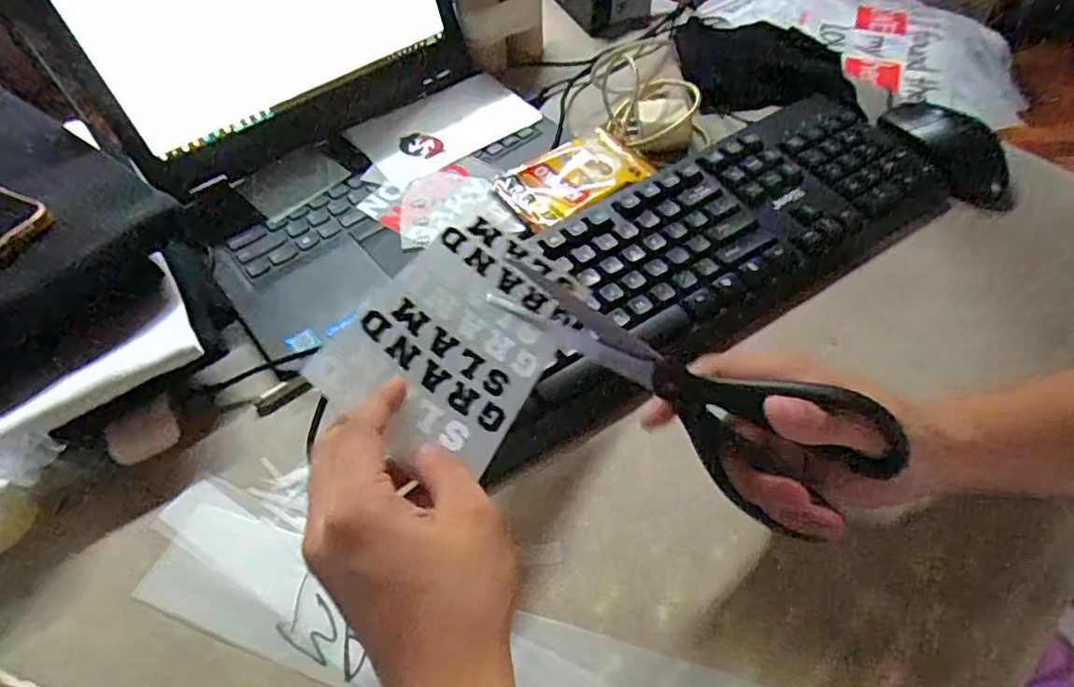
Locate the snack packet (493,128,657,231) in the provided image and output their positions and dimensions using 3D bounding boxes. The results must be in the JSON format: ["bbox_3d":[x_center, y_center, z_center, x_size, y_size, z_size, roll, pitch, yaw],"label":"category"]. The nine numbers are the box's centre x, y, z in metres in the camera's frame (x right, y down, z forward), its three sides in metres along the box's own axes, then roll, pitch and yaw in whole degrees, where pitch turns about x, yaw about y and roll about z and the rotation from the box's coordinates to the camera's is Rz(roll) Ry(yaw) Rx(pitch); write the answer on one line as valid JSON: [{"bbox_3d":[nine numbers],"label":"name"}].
[{"bbox_3d":[0.031,-0.134,0.489,0.115,0.016,0.075,-25,55,-16],"label":"snack packet"}]

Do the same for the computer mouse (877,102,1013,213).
[{"bbox_3d":[0.329,-0.154,0.491,0.063,0.036,0.120,-26,56,-17],"label":"computer mouse"}]

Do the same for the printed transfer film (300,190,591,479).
[{"bbox_3d":[-0.035,-0.010,0.325,0.094,0.018,0.152,39,59,-8],"label":"printed transfer film"}]

